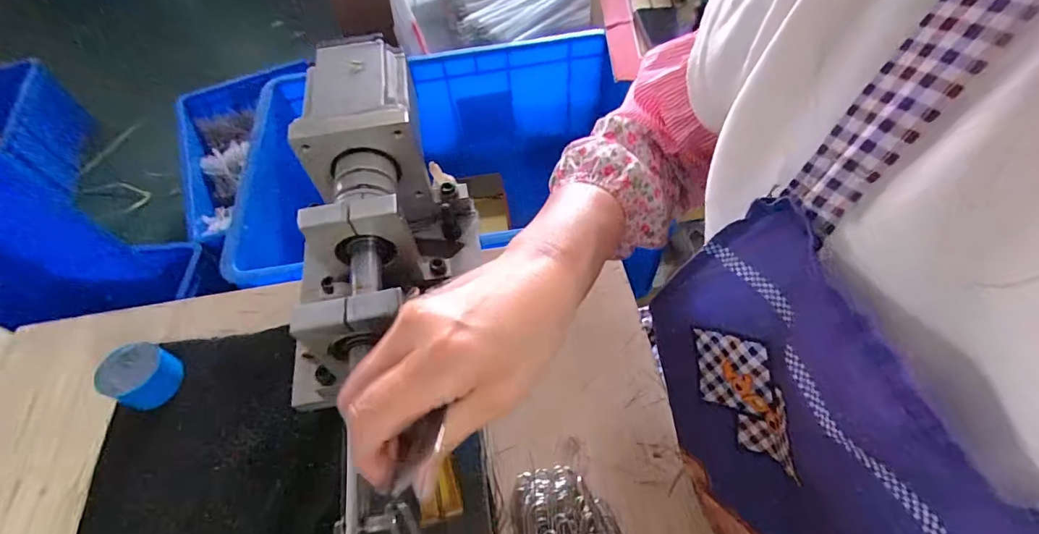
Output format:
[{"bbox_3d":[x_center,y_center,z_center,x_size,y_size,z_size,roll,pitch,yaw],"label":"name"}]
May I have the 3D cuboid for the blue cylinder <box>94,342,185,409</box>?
[{"bbox_3d":[-0.322,0.091,0.401,0.049,0.034,0.049,-2,57,3],"label":"blue cylinder"}]

